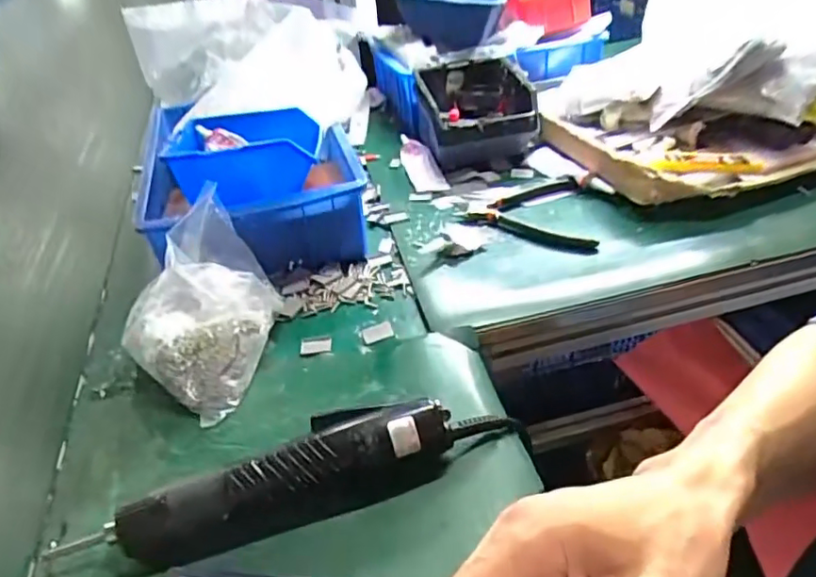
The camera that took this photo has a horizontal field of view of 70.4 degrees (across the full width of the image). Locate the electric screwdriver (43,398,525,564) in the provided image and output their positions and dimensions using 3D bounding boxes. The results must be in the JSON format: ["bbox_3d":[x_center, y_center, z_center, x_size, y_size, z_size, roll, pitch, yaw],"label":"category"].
[{"bbox_3d":[-0.064,0.112,0.350,0.280,0.037,0.045,-16,39,-12],"label":"electric screwdriver"}]

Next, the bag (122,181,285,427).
[{"bbox_3d":[-0.158,0.016,0.446,0.117,0.092,0.141,-22,40,-19],"label":"bag"}]

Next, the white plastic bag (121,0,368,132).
[{"bbox_3d":[-0.189,-0.274,0.705,0.261,0.153,0.183,-6,38,0],"label":"white plastic bag"}]

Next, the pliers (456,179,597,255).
[{"bbox_3d":[0.116,-0.073,0.586,0.126,0.011,0.118,-3,38,4],"label":"pliers"}]

